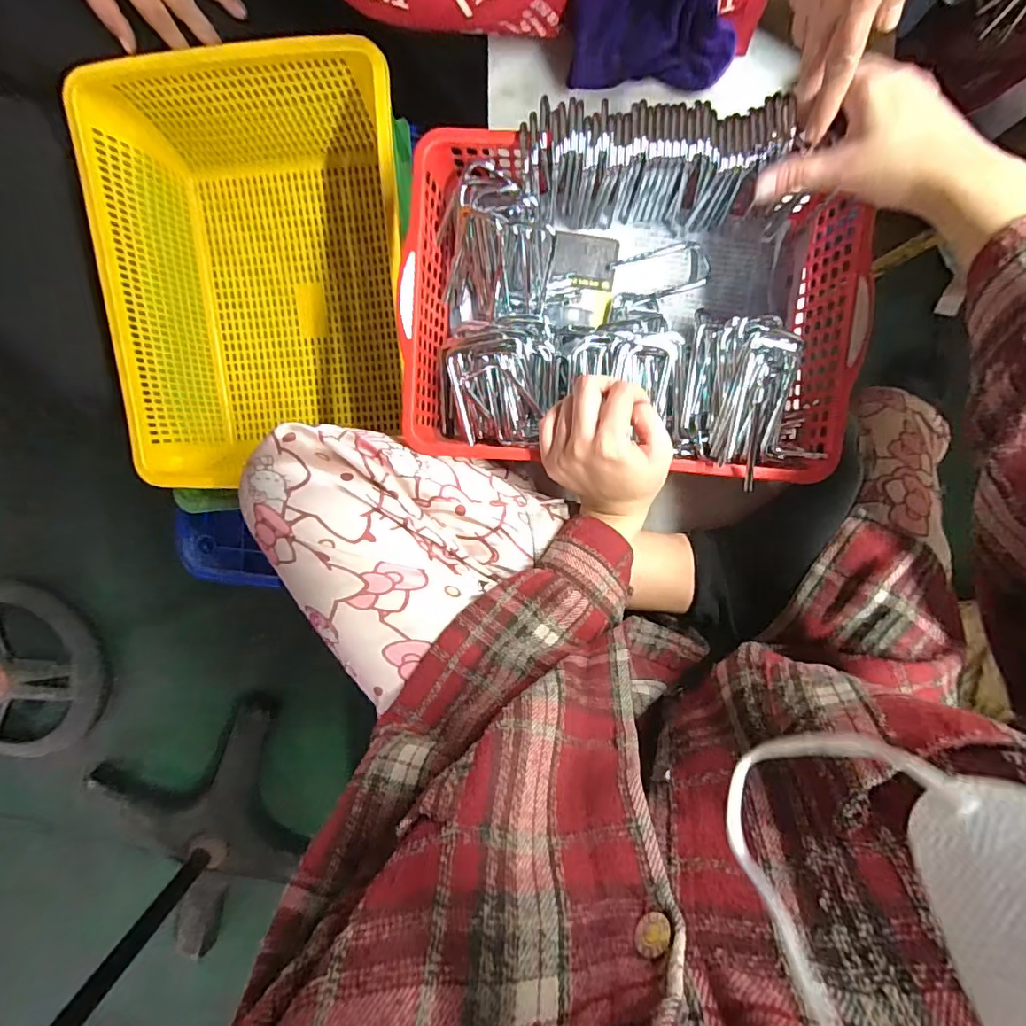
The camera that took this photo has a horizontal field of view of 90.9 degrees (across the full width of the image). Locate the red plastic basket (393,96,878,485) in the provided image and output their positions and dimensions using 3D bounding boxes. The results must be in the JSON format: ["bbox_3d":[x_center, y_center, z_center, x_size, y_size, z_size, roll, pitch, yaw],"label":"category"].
[{"bbox_3d":[0.097,-0.180,0.446,0.359,0.096,0.267,4,97,4],"label":"red plastic basket"}]

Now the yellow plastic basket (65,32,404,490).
[{"bbox_3d":[-0.245,-0.245,0.547,0.285,0.159,0.390,-3,96,5],"label":"yellow plastic basket"}]

